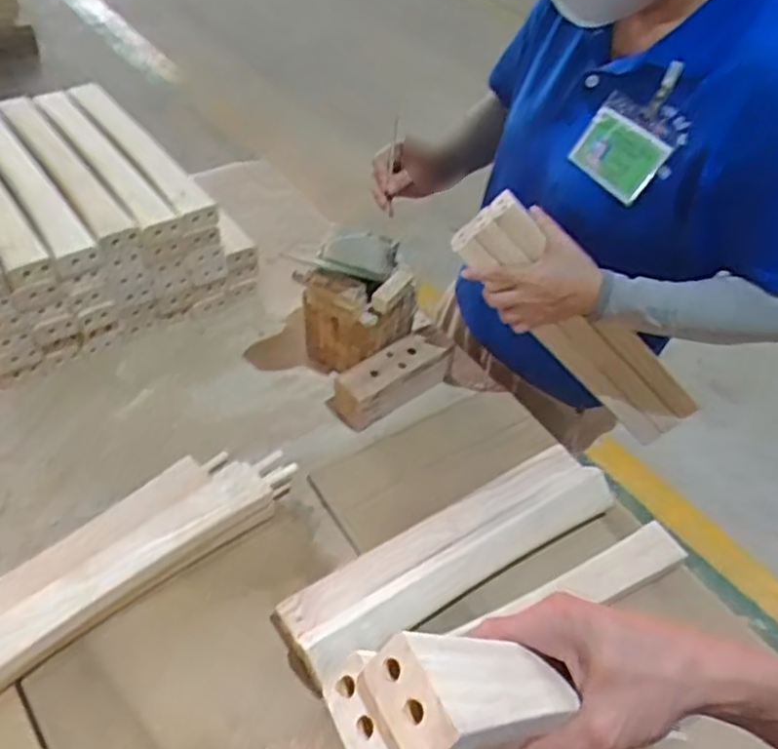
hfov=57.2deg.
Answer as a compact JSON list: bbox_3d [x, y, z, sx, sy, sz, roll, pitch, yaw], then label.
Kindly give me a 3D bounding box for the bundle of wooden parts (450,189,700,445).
[{"bbox_3d":[0.233,-0.052,0.845,0.389,0.091,0.051,42,43,-23],"label":"bundle of wooden parts"}]

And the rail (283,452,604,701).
[{"bbox_3d":[0.068,0.186,0.745,0.380,0.041,0.093,-23,54,-25],"label":"rail"}]

